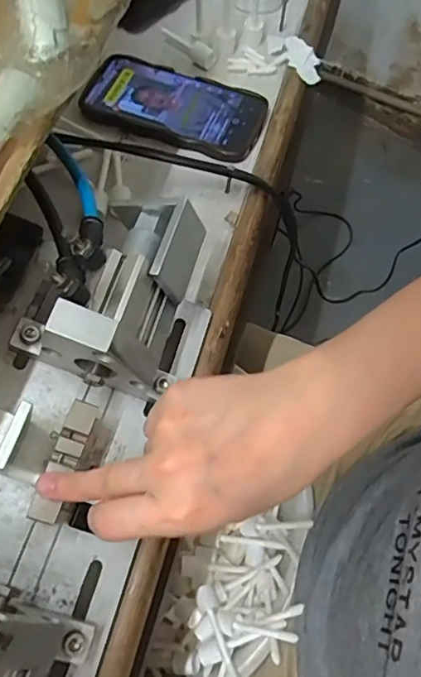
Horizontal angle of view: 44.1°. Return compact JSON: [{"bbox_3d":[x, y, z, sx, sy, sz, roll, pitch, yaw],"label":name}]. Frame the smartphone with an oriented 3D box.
[{"bbox_3d":[-0.033,-0.221,0.488,0.168,0.008,0.085,21,67,7],"label":"smartphone"}]

